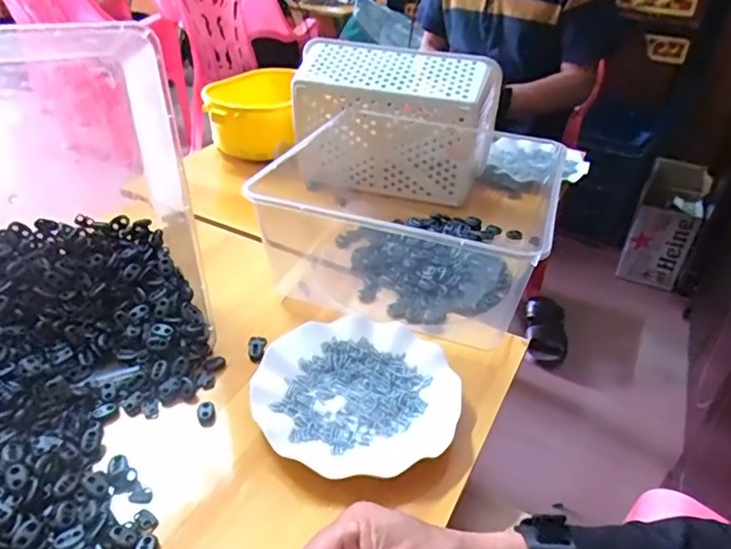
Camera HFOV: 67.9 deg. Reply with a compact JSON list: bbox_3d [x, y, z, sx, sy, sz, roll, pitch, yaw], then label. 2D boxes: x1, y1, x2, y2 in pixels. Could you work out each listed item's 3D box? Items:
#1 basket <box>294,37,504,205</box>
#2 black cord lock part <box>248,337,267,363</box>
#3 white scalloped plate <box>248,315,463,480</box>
[{"bbox_3d":[0.045,-0.230,0.828,0.287,0.182,0.130,11,45,10],"label":"basket"},{"bbox_3d":[-0.111,0.076,0.555,0.018,0.008,0.033,0,34,-2],"label":"black cord lock part"},{"bbox_3d":[-0.007,0.106,0.496,0.181,0.020,0.177,2,35,-1],"label":"white scalloped plate"}]

